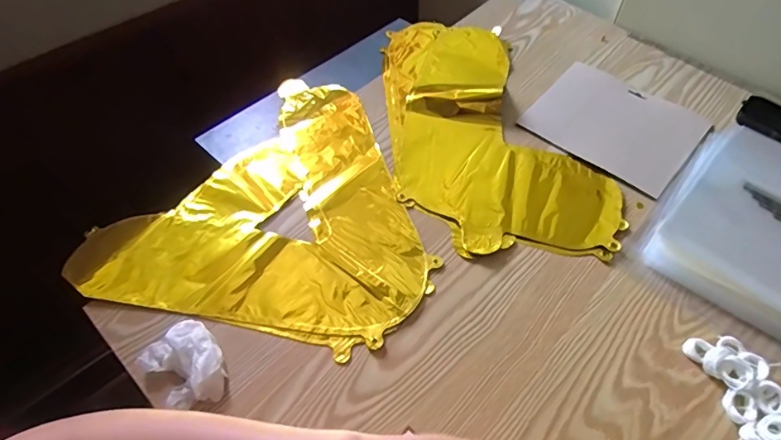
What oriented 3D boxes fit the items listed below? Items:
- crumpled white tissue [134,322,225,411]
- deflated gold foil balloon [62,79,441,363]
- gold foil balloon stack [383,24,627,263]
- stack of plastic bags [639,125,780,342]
[{"bbox_3d":[-0.179,0.128,0.420,0.059,0.028,0.078,-37,61,-23],"label":"crumpled white tissue"},{"bbox_3d":[-0.114,-0.039,0.554,0.353,0.008,0.359,14,55,11],"label":"deflated gold foil balloon"},{"bbox_3d":[0.115,-0.134,0.616,0.232,0.021,0.416,-6,54,-4],"label":"gold foil balloon stack"},{"bbox_3d":[0.406,0.014,0.494,0.217,0.031,0.224,36,61,24],"label":"stack of plastic bags"}]

